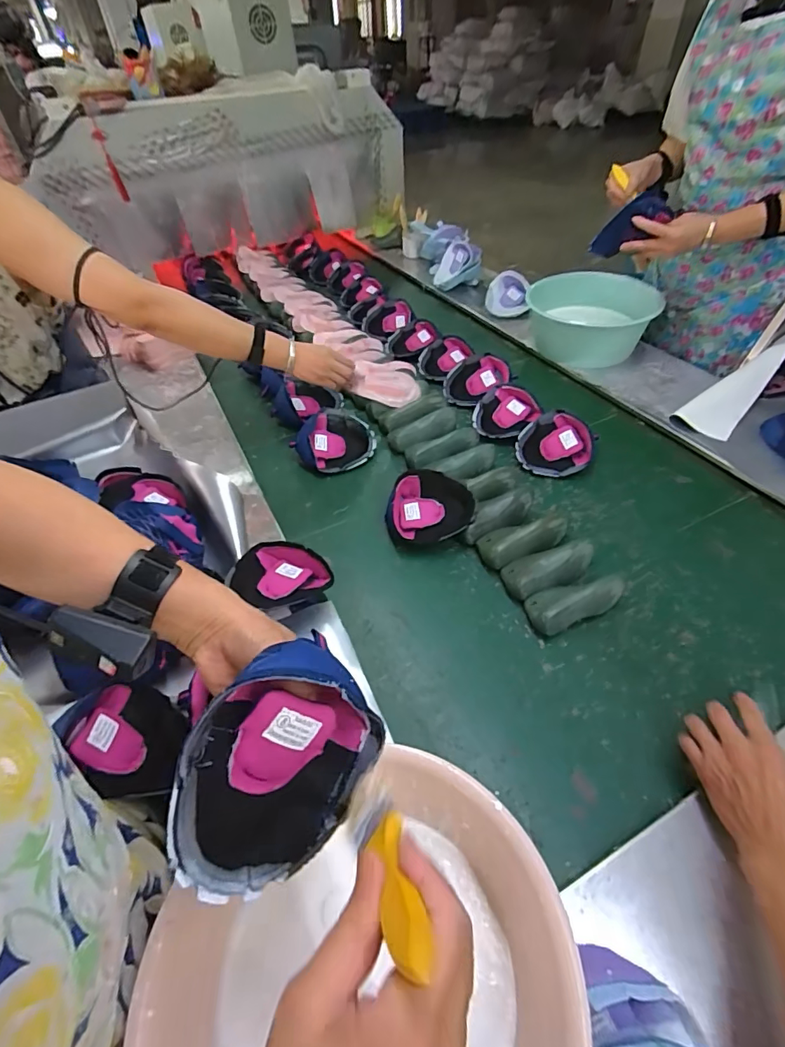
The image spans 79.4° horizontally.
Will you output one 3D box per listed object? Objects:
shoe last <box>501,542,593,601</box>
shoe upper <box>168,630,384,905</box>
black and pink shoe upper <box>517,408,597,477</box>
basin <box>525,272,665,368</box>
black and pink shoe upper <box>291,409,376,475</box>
[{"bbox_3d":[0.243,0.069,0.744,0.141,0.054,0.074,-14,46,-10],"label":"shoe last"},{"bbox_3d":[-0.085,0.162,0.331,0.155,0.134,0.082,-40,20,-29],"label":"shoe upper"},{"bbox_3d":[0.323,-0.152,0.940,0.143,0.071,0.130,22,51,23],"label":"black and pink shoe upper"},{"bbox_3d":[0.498,-0.536,1.224,0.308,0.128,0.308,-1,45,1],"label":"basin"},{"bbox_3d":[-0.125,-0.171,0.982,0.171,0.056,0.138,12,47,14],"label":"black and pink shoe upper"}]

